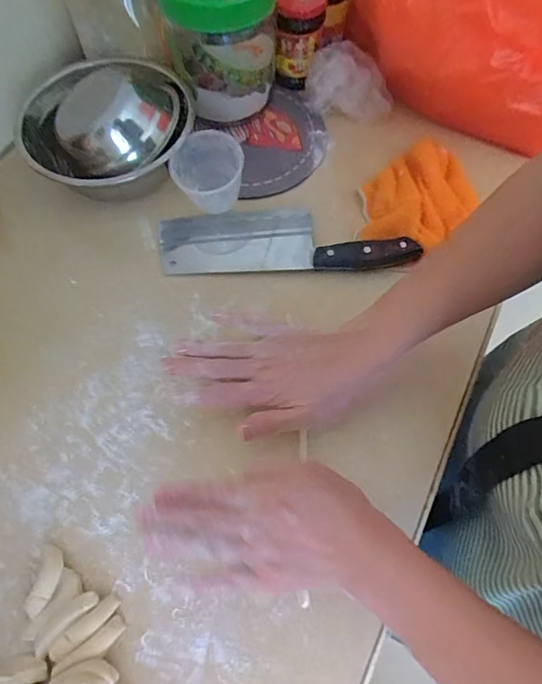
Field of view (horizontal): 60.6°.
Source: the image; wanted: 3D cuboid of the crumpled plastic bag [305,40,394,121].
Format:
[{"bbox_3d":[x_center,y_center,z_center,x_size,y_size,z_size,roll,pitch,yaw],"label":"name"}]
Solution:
[{"bbox_3d":[0.097,-0.317,0.568,0.104,0.065,0.052,2,65,0],"label":"crumpled plastic bag"}]

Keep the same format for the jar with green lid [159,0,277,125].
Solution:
[{"bbox_3d":[-0.055,-0.340,0.524,0.116,0.144,0.118,1,65,-1],"label":"jar with green lid"}]

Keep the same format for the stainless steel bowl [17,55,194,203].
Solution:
[{"bbox_3d":[-0.180,-0.243,0.518,0.183,0.073,0.194,1,65,-1],"label":"stainless steel bowl"}]

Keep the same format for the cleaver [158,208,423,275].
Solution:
[{"bbox_3d":[0.015,-0.112,0.493,0.263,0.017,0.078,0,65,-1],"label":"cleaver"}]

